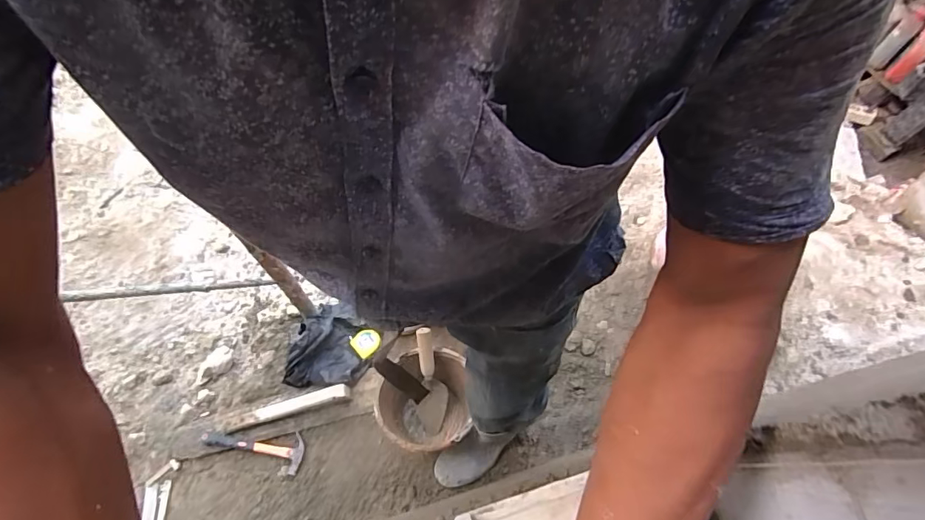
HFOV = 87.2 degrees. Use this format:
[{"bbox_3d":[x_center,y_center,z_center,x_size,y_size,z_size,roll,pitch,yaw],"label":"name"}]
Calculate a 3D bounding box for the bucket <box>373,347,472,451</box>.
[{"bbox_3d":[-0.090,0.355,1.218,0.233,0.167,0.231,0,65,-1],"label":"bucket"}]

